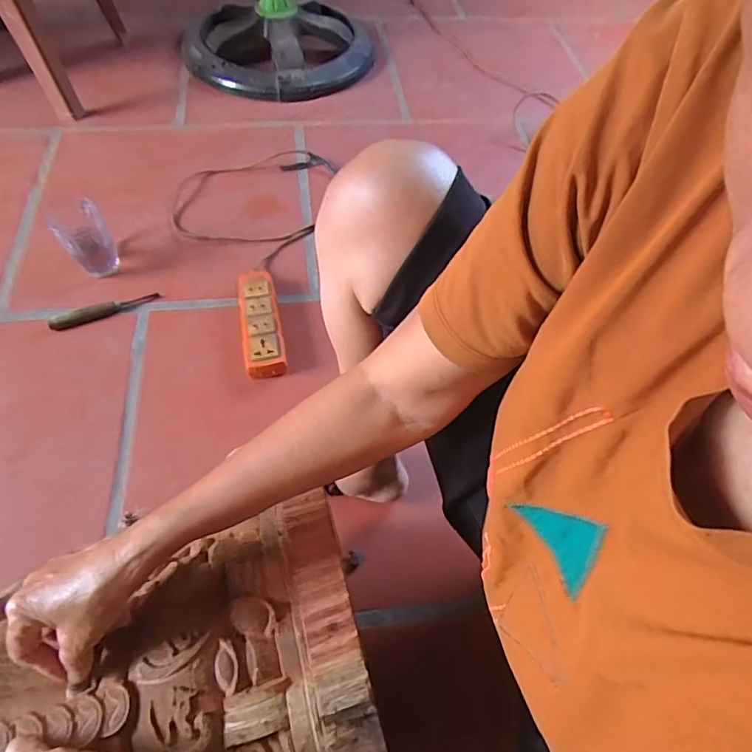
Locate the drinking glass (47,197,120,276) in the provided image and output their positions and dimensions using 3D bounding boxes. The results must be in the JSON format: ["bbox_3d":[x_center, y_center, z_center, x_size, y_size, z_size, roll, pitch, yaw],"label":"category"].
[{"bbox_3d":[-0.484,-0.226,0.843,0.077,0.115,0.071,-30,63,-20],"label":"drinking glass"}]

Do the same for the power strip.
[{"bbox_3d":[-0.187,-0.089,0.816,0.063,0.041,0.207,-10,58,-9],"label":"power strip"}]

